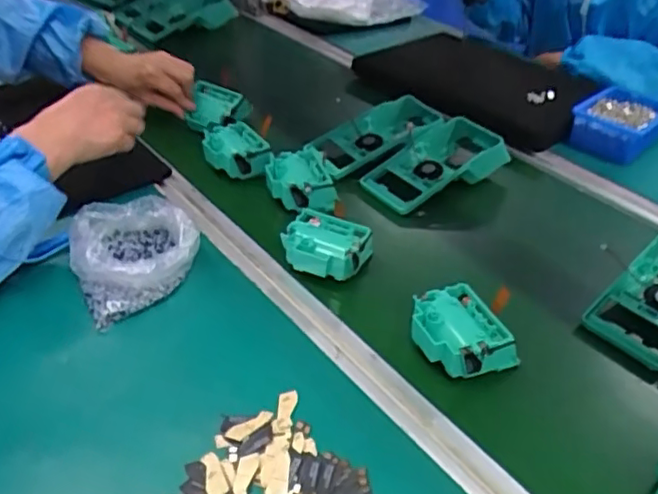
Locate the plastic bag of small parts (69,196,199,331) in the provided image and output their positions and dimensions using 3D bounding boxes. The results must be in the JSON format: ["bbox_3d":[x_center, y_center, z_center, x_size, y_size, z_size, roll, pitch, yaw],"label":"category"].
[{"bbox_3d":[-0.184,0.001,0.582,0.113,0.045,0.127,-21,44,-28],"label":"plastic bag of small parts"}]

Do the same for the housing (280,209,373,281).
[{"bbox_3d":[0.000,0.001,0.607,0.080,0.037,0.055,14,40,15],"label":"housing"}]

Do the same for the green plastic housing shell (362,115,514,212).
[{"bbox_3d":[0.131,-0.106,0.764,0.186,0.045,0.100,-29,48,-35],"label":"green plastic housing shell"}]

